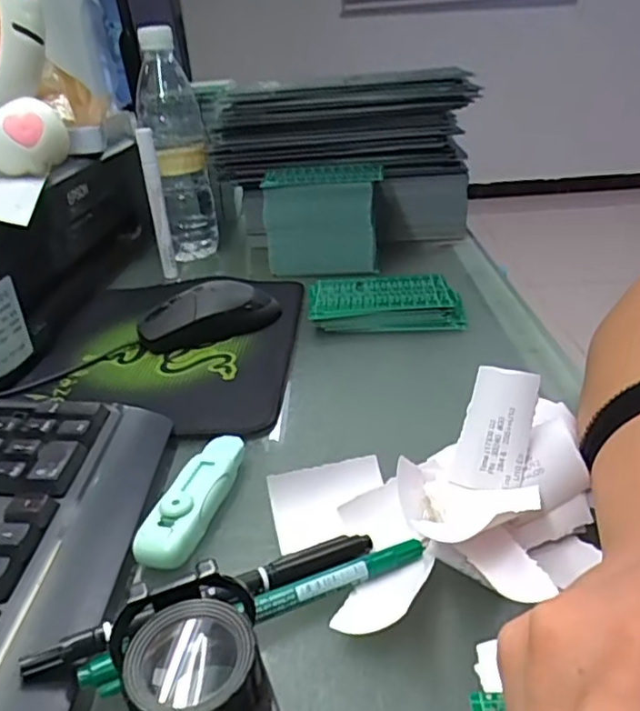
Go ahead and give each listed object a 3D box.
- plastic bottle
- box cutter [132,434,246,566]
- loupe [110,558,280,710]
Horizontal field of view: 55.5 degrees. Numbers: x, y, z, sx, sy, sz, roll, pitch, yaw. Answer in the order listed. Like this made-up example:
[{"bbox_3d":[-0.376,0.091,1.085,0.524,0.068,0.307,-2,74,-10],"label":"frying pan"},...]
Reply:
[{"bbox_3d":[-0.147,-0.210,0.625,0.058,0.219,0.070,-11,28,-12],"label":"plastic bottle"},{"bbox_3d":[-0.061,0.068,0.303,0.025,0.016,0.087,3,29,15],"label":"box cutter"},{"bbox_3d":[-0.037,0.105,0.189,0.040,0.057,0.049,-13,29,-16],"label":"loupe"}]

